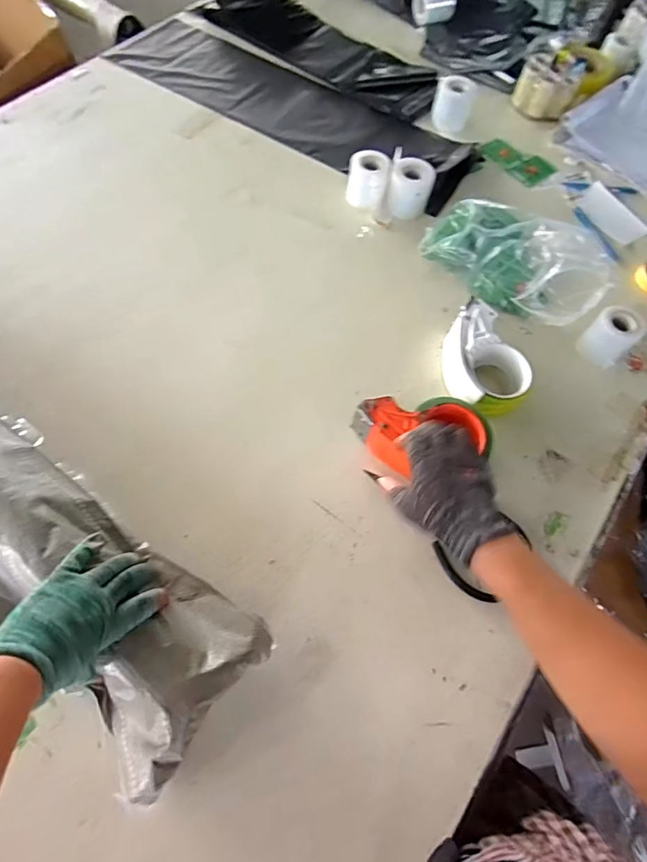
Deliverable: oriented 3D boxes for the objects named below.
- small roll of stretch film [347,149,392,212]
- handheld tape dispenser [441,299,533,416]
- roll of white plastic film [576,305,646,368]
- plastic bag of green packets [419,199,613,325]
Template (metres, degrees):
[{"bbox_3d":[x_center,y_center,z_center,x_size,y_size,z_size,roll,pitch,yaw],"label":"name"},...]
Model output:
[{"bbox_3d":[0.075,-0.413,0.771,0.068,0.061,0.066,8,65,1],"label":"small roll of stretch film"},{"bbox_3d":[0.215,-0.094,0.642,0.094,0.061,0.160,-18,67,-11],"label":"handheld tape dispenser"},{"bbox_3d":[0.407,-0.134,0.661,0.062,0.058,0.055,41,70,15],"label":"roll of white plastic film"},{"bbox_3d":[0.291,-0.260,0.704,0.258,0.087,0.139,43,70,16],"label":"plastic bag of green packets"}]

